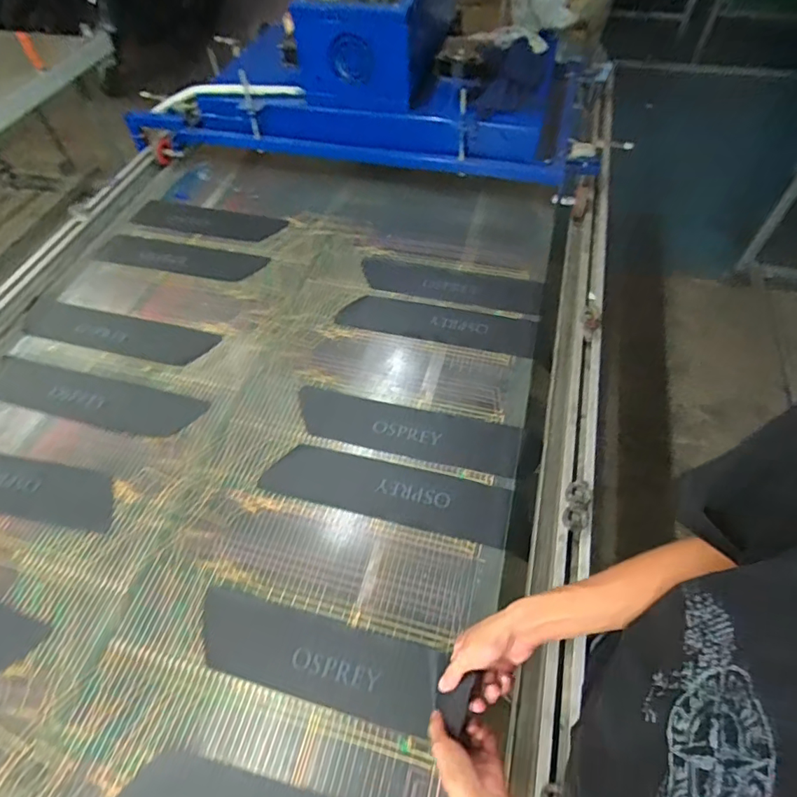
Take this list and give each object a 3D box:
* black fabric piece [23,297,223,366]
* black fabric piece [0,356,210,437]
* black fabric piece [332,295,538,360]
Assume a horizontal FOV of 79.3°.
[{"bbox_3d":[-0.626,-0.151,1.063,0.465,0.009,0.102,11,57,11],"label":"black fabric piece"},{"bbox_3d":[-0.603,-0.001,0.945,0.446,0.007,0.100,12,61,9],"label":"black fabric piece"},{"bbox_3d":[0.088,-0.165,1.046,0.419,0.011,0.113,11,56,5],"label":"black fabric piece"}]

